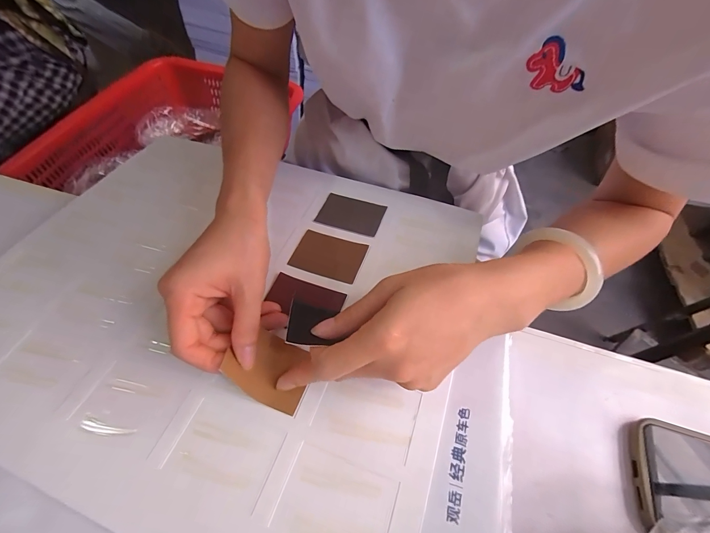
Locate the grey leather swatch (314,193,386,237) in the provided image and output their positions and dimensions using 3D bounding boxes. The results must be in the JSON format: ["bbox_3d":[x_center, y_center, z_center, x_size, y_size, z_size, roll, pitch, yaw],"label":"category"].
[{"bbox_3d":[-0.004,-0.057,0.355,0.068,0.006,0.045,18,57,12],"label":"grey leather swatch"}]

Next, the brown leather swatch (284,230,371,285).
[{"bbox_3d":[-0.026,-0.012,0.322,0.068,0.004,0.048,15,57,14],"label":"brown leather swatch"}]

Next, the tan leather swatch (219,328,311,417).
[{"bbox_3d":[-0.065,0.077,0.248,0.060,0.008,0.048,30,46,-8],"label":"tan leather swatch"}]

